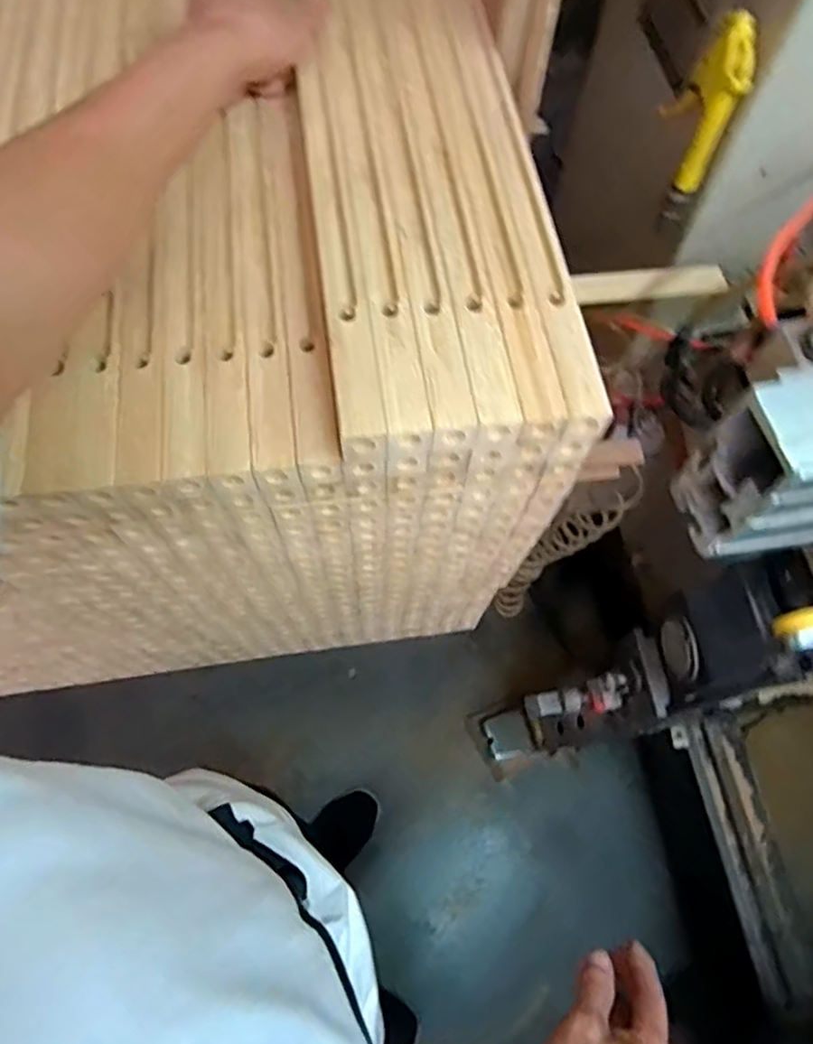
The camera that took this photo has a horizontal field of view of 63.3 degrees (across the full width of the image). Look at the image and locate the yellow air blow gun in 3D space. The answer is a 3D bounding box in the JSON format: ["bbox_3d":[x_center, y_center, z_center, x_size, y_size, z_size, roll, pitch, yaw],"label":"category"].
[{"bbox_3d":[0.260,-0.368,0.578,0.032,0.147,0.079,0,67,-1],"label":"yellow air blow gun"}]

